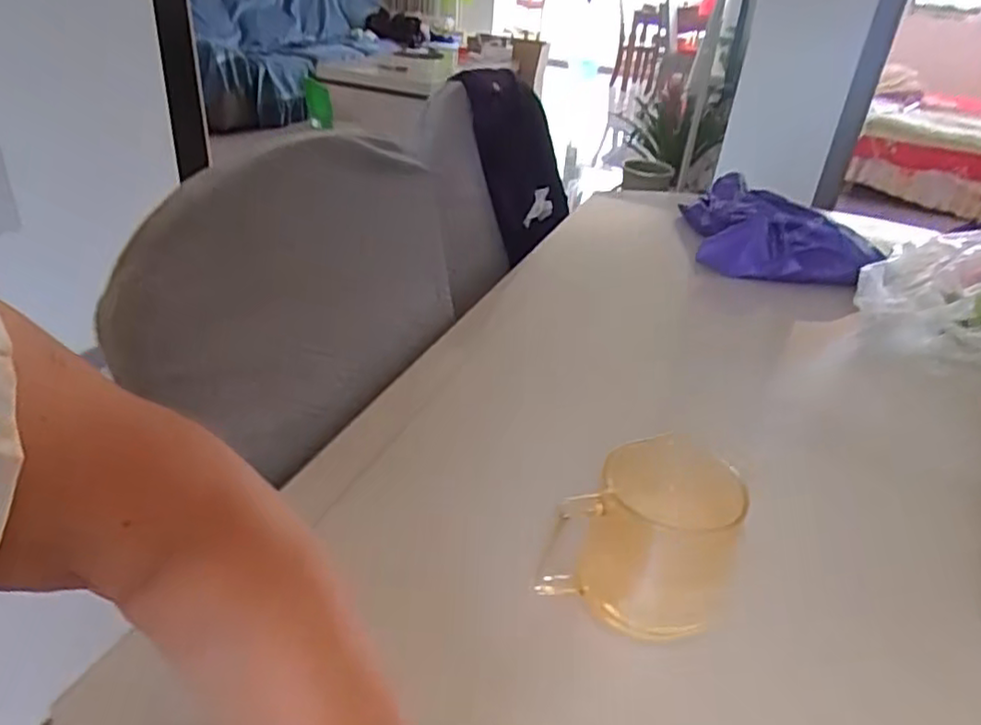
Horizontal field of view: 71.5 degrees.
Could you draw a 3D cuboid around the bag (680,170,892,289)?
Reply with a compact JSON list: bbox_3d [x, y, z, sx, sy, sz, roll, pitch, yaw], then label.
[{"bbox_3d":[0.404,-0.190,0.969,0.229,0.069,0.251,9,31,6],"label":"bag"}]

